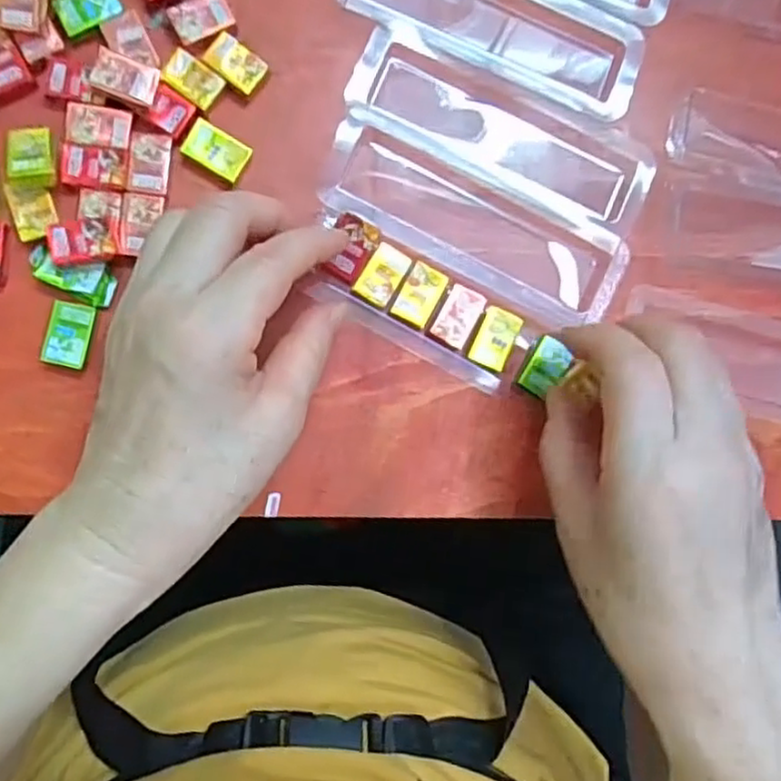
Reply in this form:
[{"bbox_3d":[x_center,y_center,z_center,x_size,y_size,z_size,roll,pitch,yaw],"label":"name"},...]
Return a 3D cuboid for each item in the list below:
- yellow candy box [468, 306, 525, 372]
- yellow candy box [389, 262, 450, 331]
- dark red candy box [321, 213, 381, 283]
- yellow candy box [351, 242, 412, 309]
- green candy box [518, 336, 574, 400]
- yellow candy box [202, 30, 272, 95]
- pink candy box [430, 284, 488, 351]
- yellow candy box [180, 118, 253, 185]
[{"bbox_3d":[0.046,-0.023,0.309,0.018,0.007,0.026,23,84,-7],"label":"yellow candy box"},{"bbox_3d":[0.013,-0.042,0.304,0.018,0.004,0.026,28,84,-7],"label":"yellow candy box"},{"bbox_3d":[-0.017,-0.060,0.298,0.018,0.011,0.025,27,84,-7],"label":"dark red candy box"},{"bbox_3d":[-0.003,-0.050,0.301,0.016,0.004,0.026,32,83,-7],"label":"yellow candy box"},{"bbox_3d":[0.068,-0.009,0.311,0.016,0.006,0.023,35,83,-6],"label":"green candy box"},{"bbox_3d":[-0.065,-0.137,0.299,0.024,0.008,0.016,32,83,-6],"label":"yellow candy box"},{"bbox_3d":[0.030,-0.032,0.308,0.017,0.004,0.026,28,84,-7],"label":"pink candy box"},{"bbox_3d":[-0.073,-0.100,0.294,0.026,0.004,0.019,30,83,-7],"label":"yellow candy box"}]

